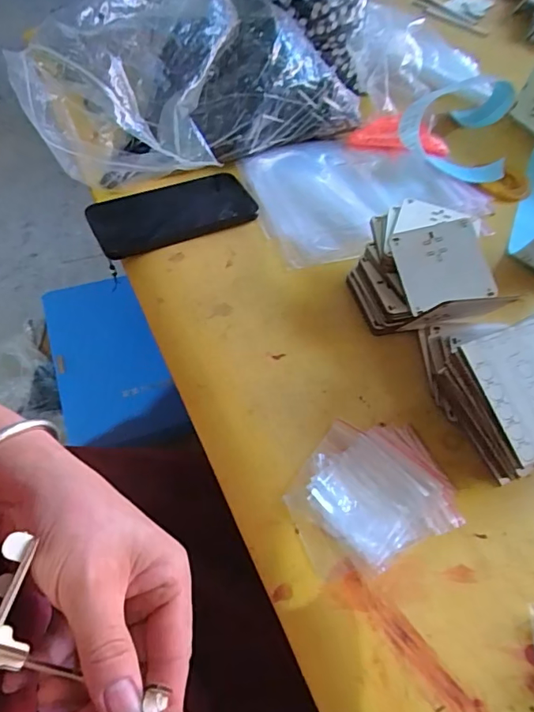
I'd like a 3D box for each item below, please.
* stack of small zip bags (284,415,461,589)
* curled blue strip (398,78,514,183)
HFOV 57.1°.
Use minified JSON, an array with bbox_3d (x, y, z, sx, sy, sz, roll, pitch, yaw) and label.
[{"bbox_3d":[0.069,0.093,0.341,0.114,0.010,0.094,-23,60,-19],"label":"stack of small zip bags"},{"bbox_3d":[0.240,-0.284,0.582,0.123,0.053,0.190,27,57,14],"label":"curled blue strip"}]

